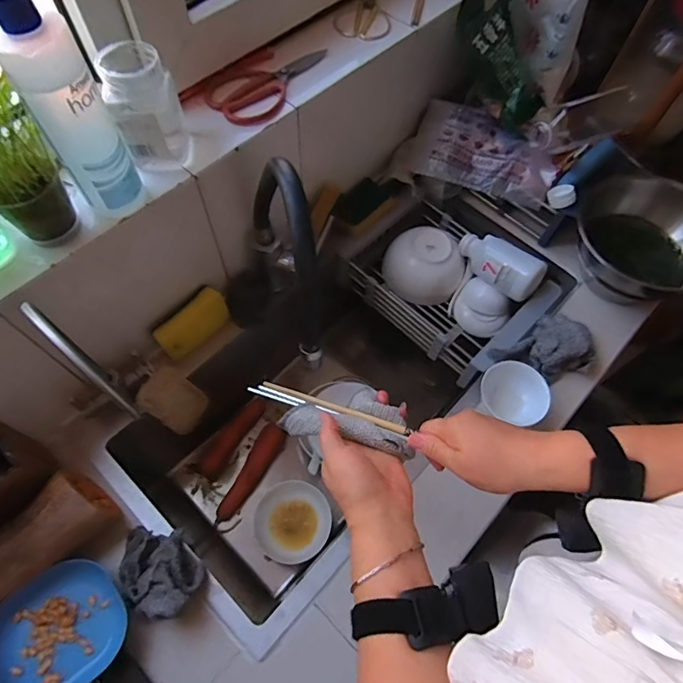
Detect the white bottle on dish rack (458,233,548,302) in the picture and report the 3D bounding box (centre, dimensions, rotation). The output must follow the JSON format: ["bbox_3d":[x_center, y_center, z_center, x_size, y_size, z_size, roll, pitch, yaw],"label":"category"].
[{"bbox_3d":[0.266,-0.134,0.804,0.153,0.059,0.062,41,69,17],"label":"white bottle on dish rack"}]

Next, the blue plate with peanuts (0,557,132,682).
[{"bbox_3d":[-0.314,0.323,0.519,0.128,0.025,0.134,39,69,16],"label":"blue plate with peanuts"}]

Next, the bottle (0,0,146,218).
[{"bbox_3d":[-0.249,-0.213,0.434,0.065,0.201,0.059,-27,68,-15],"label":"bottle"}]

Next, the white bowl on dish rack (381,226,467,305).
[{"bbox_3d":[0.152,-0.147,0.864,0.140,0.071,0.127,9,64,2],"label":"white bowl on dish rack"}]

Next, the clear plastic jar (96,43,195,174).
[{"bbox_3d":[-0.216,-0.260,0.524,0.069,0.109,0.082,-18,66,-11],"label":"clear plastic jar"}]

